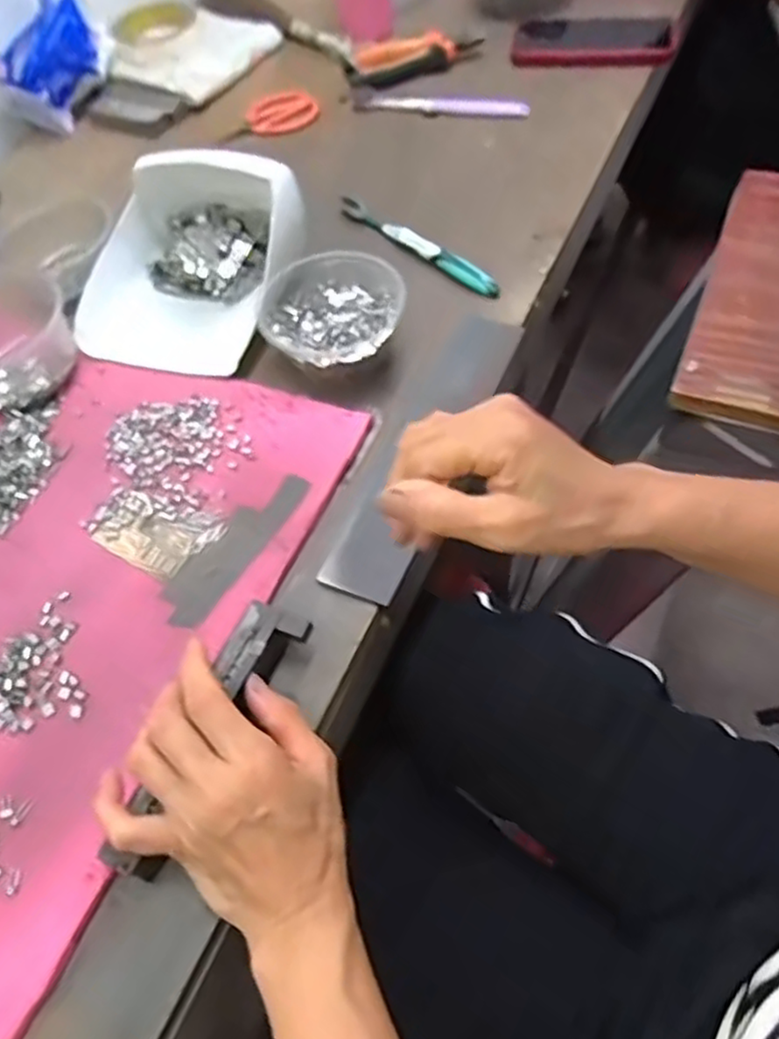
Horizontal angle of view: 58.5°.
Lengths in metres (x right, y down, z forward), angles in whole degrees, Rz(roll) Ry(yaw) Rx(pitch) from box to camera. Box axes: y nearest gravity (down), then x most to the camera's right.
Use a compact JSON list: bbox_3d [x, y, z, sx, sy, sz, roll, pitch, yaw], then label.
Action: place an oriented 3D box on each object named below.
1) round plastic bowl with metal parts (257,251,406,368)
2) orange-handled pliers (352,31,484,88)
[{"bbox_3d":[-0.043,-0.150,0.519,0.103,0.044,0.098,-4,57,6],"label":"round plastic bowl with metal parts"},{"bbox_3d":[0.033,-0.503,0.752,0.141,0.026,0.064,-17,56,-3],"label":"orange-handled pliers"}]

